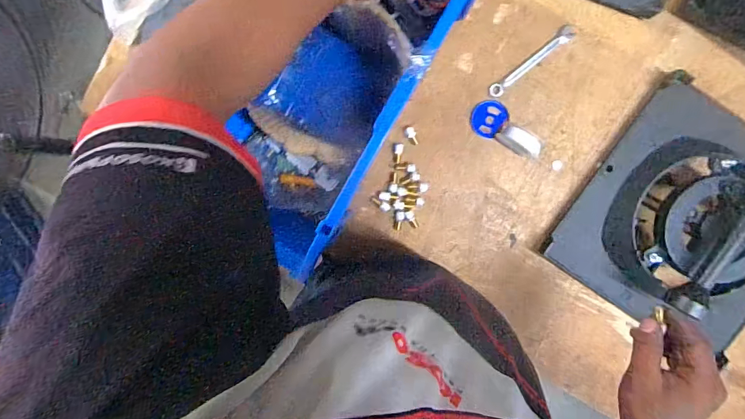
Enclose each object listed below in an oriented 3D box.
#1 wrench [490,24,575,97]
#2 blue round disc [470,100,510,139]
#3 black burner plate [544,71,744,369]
[{"bbox_3d":[0.220,-0.204,0.578,0.135,0.011,0.020,-40,95,6],"label":"wrench"},{"bbox_3d":[0.165,-0.127,0.593,0.051,0.010,0.050,0,97,1],"label":"blue round disc"},{"bbox_3d":[0.443,0.022,0.551,0.296,0.102,0.300,31,97,-3],"label":"black burner plate"}]

